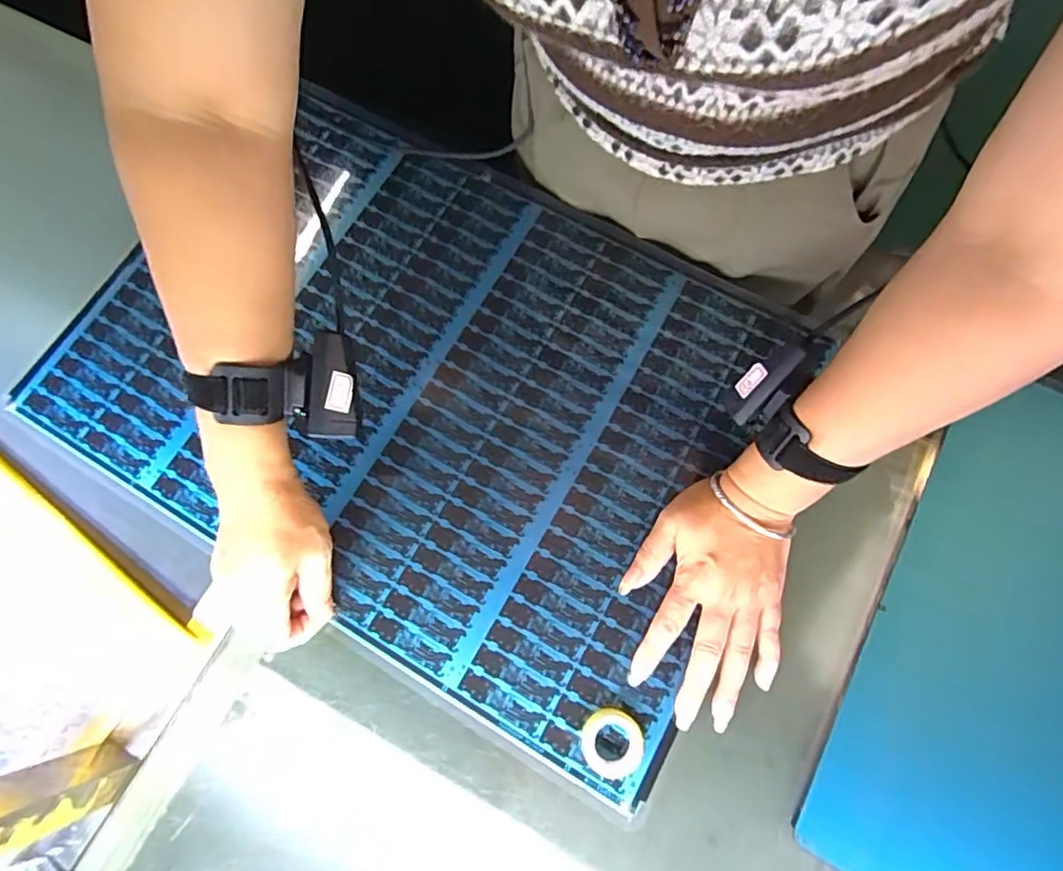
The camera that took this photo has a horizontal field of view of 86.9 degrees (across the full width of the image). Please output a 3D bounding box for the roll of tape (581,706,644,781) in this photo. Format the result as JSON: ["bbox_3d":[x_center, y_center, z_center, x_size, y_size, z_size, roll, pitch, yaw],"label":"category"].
[{"bbox_3d":[0.056,0.212,0.386,0.041,0.010,0.043,0,73,0],"label":"roll of tape"}]

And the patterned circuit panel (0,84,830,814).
[{"bbox_3d":[-0.099,-0.053,0.475,0.568,0.014,0.409,26,75,8],"label":"patterned circuit panel"}]

